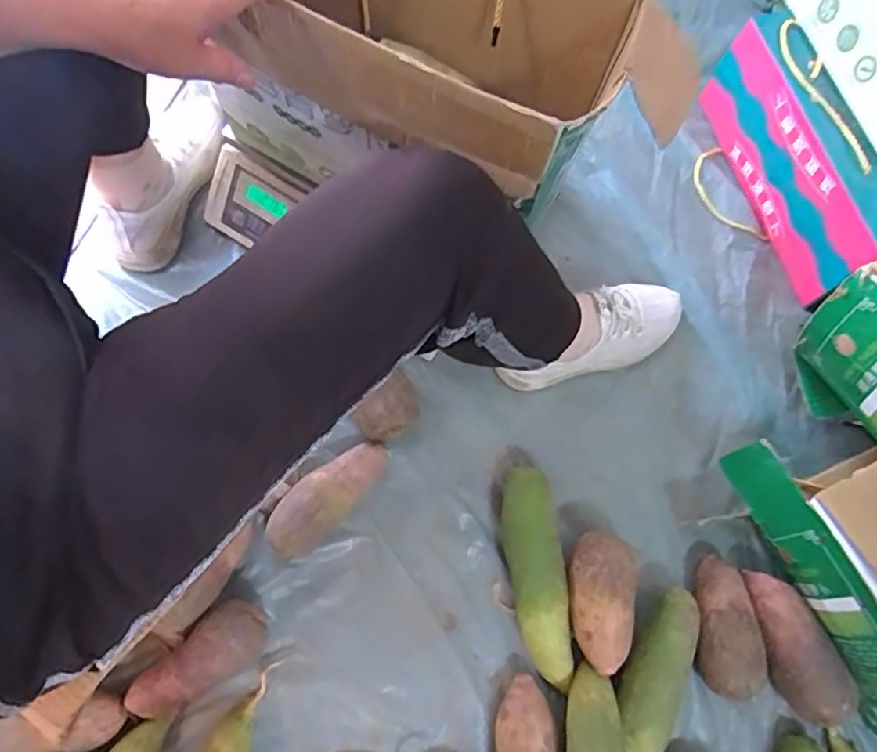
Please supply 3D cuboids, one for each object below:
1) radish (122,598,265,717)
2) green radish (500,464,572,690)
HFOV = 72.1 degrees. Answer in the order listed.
[{"bbox_3d":[-0.238,0.285,0.600,0.149,0.072,0.065,-33,77,-11],"label":"radish"},{"bbox_3d":[0.104,0.209,0.639,0.061,0.060,0.222,-8,74,-5],"label":"green radish"}]

